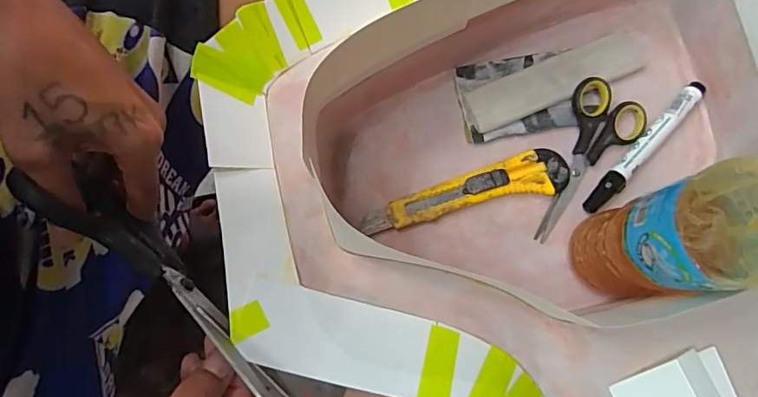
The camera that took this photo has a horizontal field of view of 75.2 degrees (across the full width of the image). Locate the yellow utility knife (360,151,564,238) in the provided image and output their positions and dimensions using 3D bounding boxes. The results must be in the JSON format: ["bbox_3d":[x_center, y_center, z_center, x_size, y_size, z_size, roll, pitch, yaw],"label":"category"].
[{"bbox_3d":[0.068,-0.001,0.385,0.165,0.012,0.035,-18,79,-4],"label":"yellow utility knife"}]

